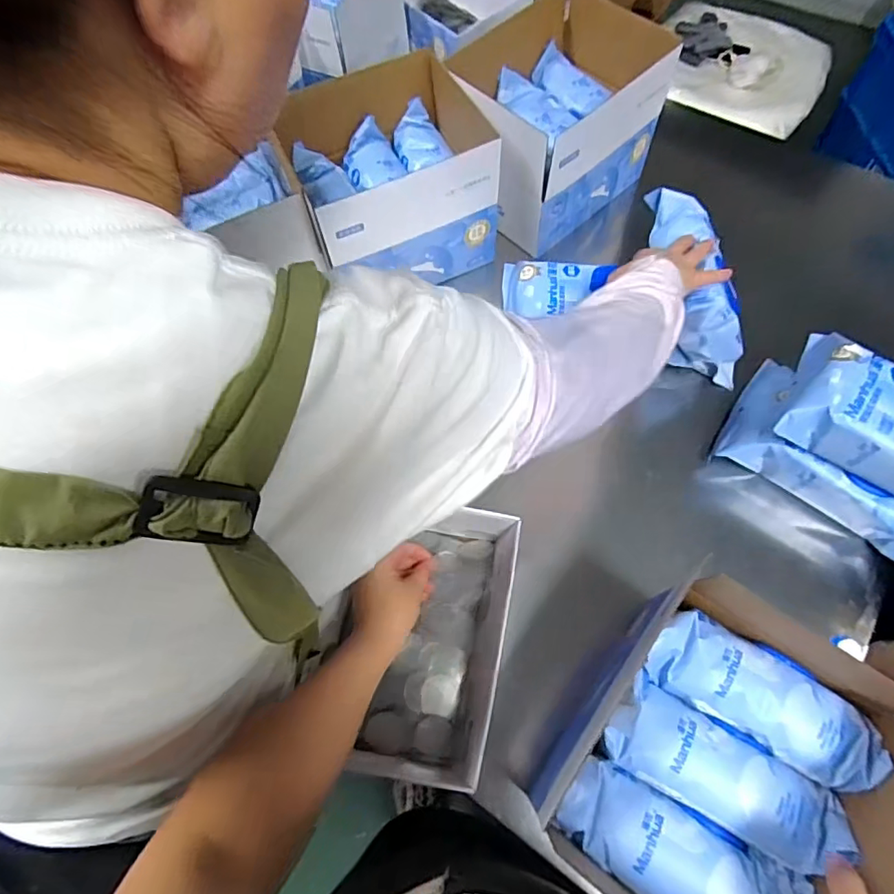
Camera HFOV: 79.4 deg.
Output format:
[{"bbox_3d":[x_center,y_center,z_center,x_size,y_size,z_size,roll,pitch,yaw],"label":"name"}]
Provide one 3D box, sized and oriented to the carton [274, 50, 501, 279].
[{"bbox_3d":[-0.075,-0.349,0.749,0.231,0.181,0.212,-23,67,-8],"label":"carton"}]

